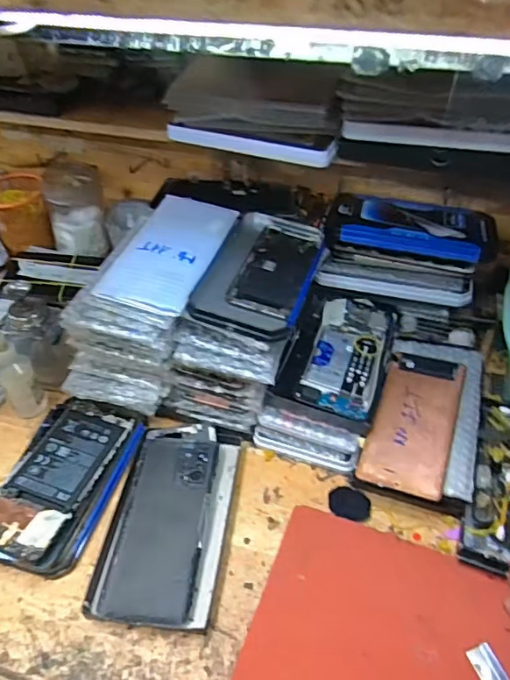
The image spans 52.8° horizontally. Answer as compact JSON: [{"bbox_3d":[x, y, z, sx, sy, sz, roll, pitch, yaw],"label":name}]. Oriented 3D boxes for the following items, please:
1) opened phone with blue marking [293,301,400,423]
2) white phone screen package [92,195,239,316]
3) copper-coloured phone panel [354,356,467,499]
[{"bbox_3d":[0.101,0.010,0.543,0.079,0.011,0.167,13,46,14],"label":"opened phone with blue marking"},{"bbox_3d":[-0.081,-0.092,0.505,0.086,0.012,0.170,12,46,13],"label":"white phone screen package"},{"bbox_3d":[0.152,0.074,0.487,0.072,0.005,0.156,10,50,25],"label":"copper-coloured phone panel"}]

